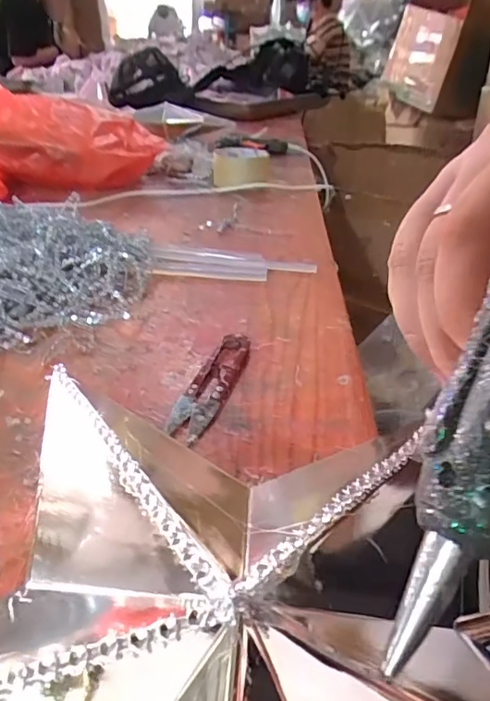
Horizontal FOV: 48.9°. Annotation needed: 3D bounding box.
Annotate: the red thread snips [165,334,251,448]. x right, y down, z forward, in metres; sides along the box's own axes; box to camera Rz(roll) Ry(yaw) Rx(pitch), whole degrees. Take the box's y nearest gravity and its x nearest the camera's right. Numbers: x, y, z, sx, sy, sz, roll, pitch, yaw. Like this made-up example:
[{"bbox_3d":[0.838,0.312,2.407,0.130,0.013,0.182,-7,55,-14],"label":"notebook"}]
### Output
[{"bbox_3d":[-0.021,0.020,0.345,0.025,0.010,0.107,11,33,15],"label":"red thread snips"}]

